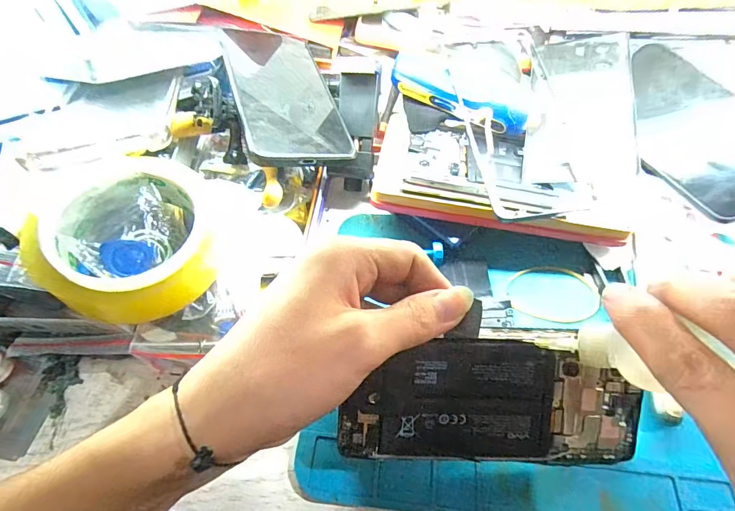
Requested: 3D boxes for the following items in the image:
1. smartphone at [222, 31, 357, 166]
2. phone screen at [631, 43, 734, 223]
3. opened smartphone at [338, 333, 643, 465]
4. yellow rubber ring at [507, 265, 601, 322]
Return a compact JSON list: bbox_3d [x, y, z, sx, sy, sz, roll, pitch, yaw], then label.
[{"bbox_3d":[-0.067,-0.131,0.318,0.076,0.008,0.173,-6,55,-26],"label":"smartphone"},{"bbox_3d":[0.240,-0.093,0.306,0.069,0.009,0.137,-43,62,20],"label":"phone screen"},{"bbox_3d":[0.066,0.074,0.211,0.153,0.005,0.069,4,97,-3],"label":"opened smartphone"},{"bbox_3d":[0.127,0.026,0.281,0.060,0.004,0.043,9,58,9],"label":"yellow rubber ring"}]

